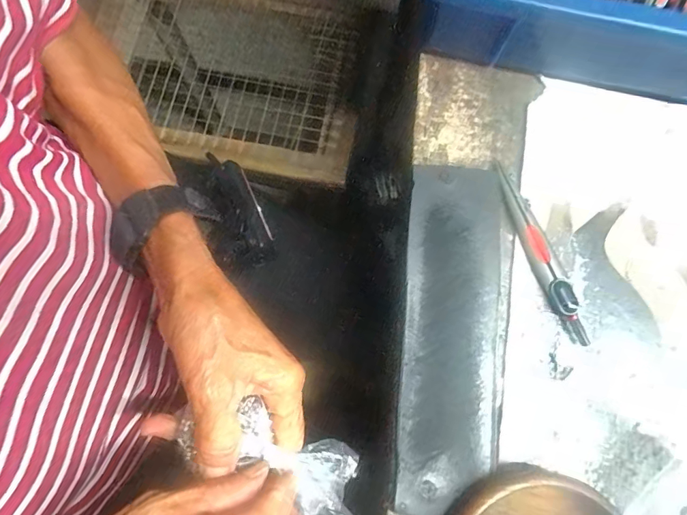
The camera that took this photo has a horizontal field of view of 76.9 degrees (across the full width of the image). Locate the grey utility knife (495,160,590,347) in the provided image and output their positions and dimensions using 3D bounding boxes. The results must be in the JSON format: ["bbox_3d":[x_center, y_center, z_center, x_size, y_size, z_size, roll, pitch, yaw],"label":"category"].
[{"bbox_3d":[0.131,-0.004,0.288,0.016,0.011,0.126,-19,78,-6],"label":"grey utility knife"}]

